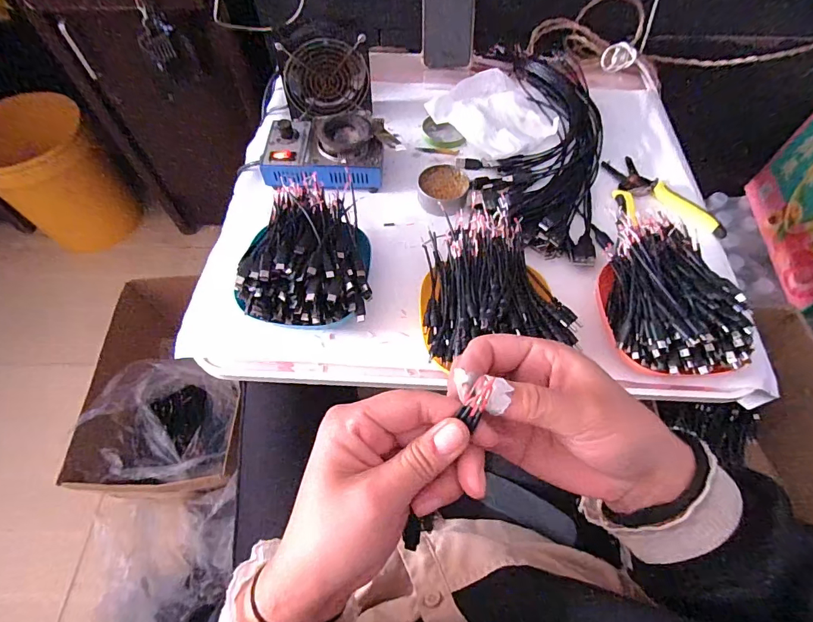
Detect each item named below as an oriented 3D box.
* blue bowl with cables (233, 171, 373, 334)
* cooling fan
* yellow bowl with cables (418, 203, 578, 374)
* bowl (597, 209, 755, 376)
[{"bbox_3d":[-0.097,-0.074,0.469,0.120,0.077,0.186,3,61,2],"label":"blue bowl with cables"},{"bbox_3d":[-0.110,-0.321,0.598,0.120,0.105,0.042,-20,63,-11],"label":"cooling fan"},{"bbox_3d":[0.080,-0.027,0.445,0.145,0.067,0.181,-12,61,-6],"label":"yellow bowl with cables"},{"bbox_3d":[0.265,-0.024,0.440,0.124,0.067,0.180,4,61,2],"label":"bowl"}]

